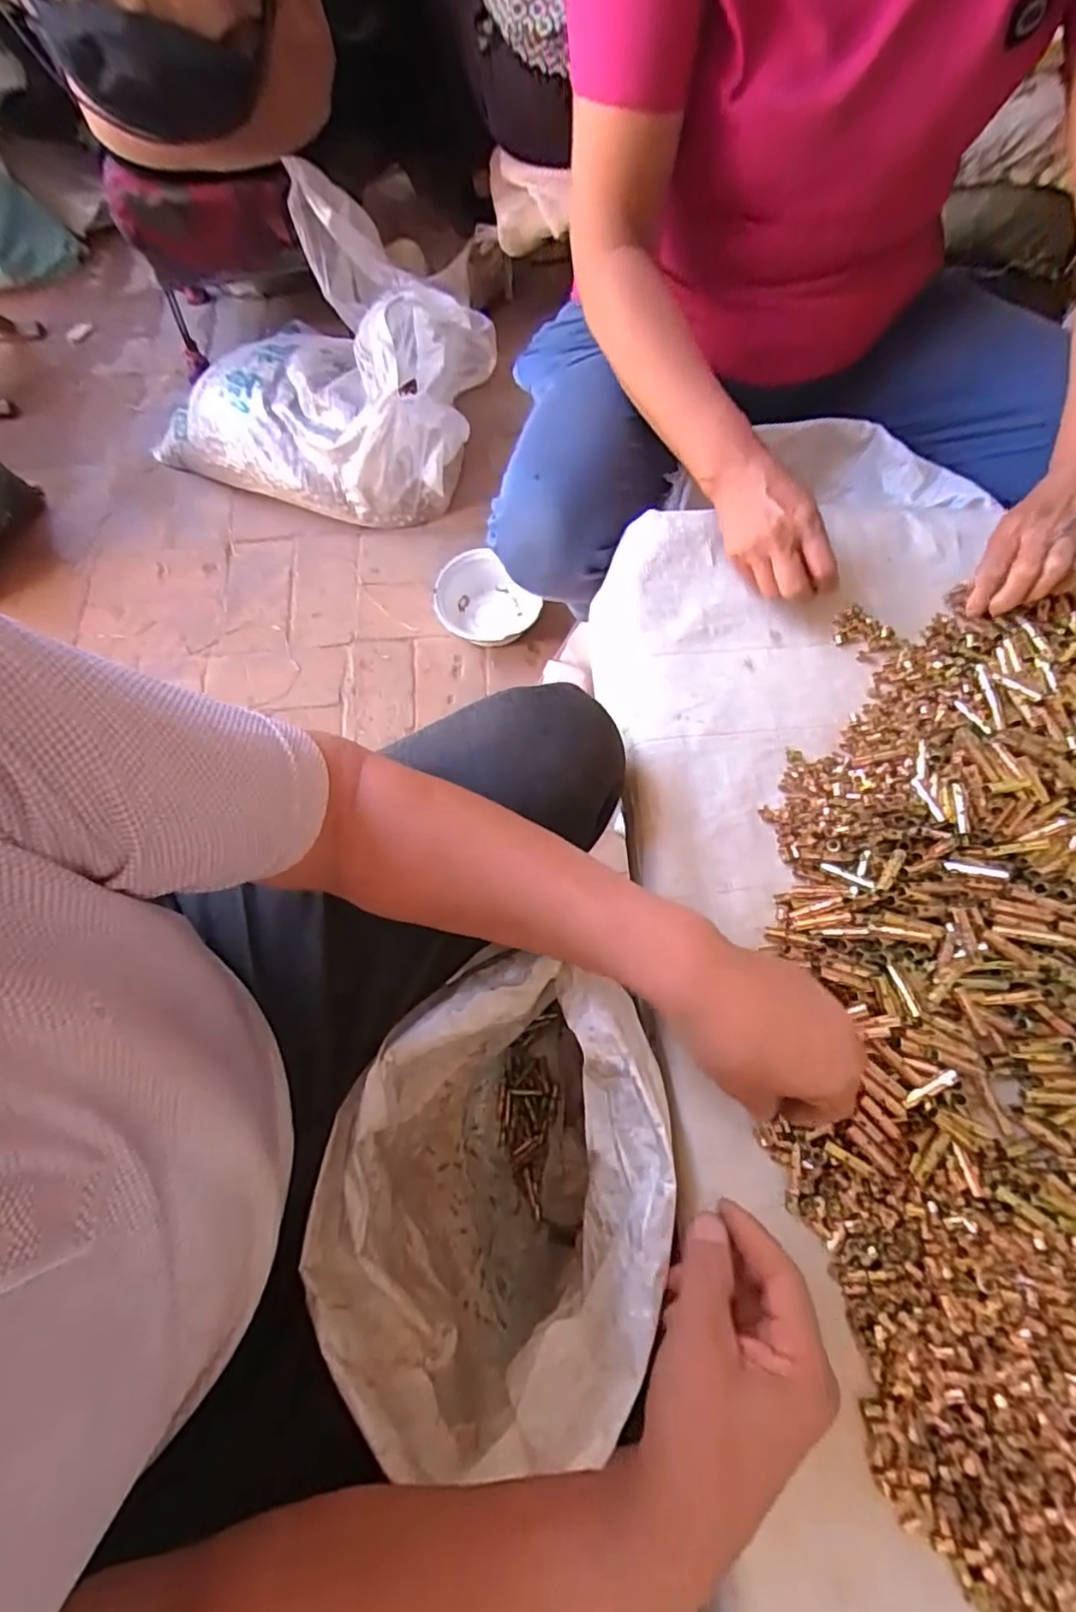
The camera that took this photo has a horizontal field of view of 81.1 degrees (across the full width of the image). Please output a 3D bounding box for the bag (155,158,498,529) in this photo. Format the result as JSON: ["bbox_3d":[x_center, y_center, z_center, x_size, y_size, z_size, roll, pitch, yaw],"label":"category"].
[{"bbox_3d":[-0.355,-0.703,1.016,0.467,0.285,0.389,29,74,10],"label":"bag"}]

